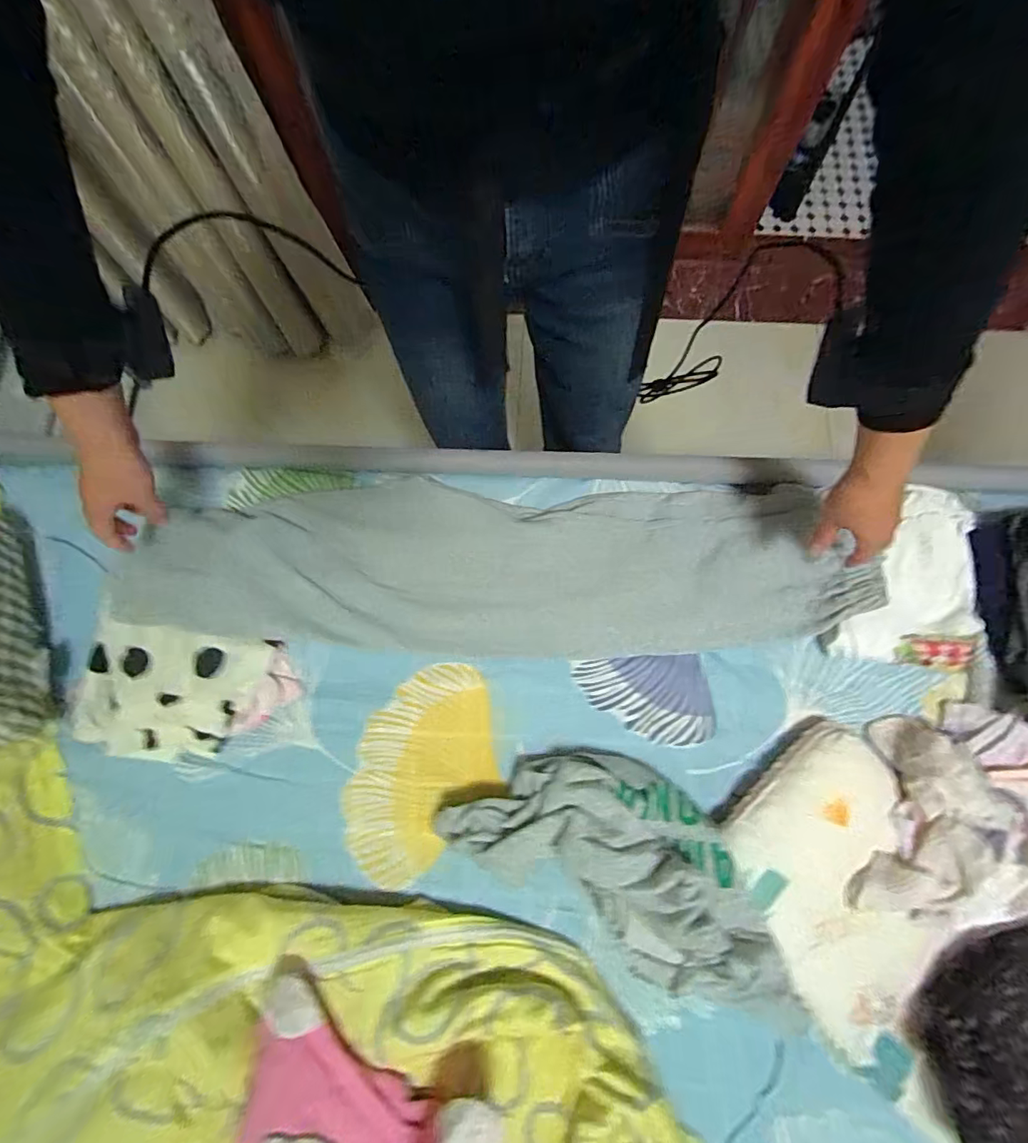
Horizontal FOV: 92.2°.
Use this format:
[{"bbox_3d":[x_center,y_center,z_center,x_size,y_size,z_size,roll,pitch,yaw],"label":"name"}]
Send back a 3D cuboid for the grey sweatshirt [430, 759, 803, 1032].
[{"bbox_3d":[0.121,0.315,0.543,0.377,0.101,0.188,33,79,9],"label":"grey sweatshirt"}]

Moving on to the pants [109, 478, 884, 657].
[{"bbox_3d":[-0.018,-0.010,0.619,0.824,0.082,0.211,1,76,-2],"label":"pants"}]

